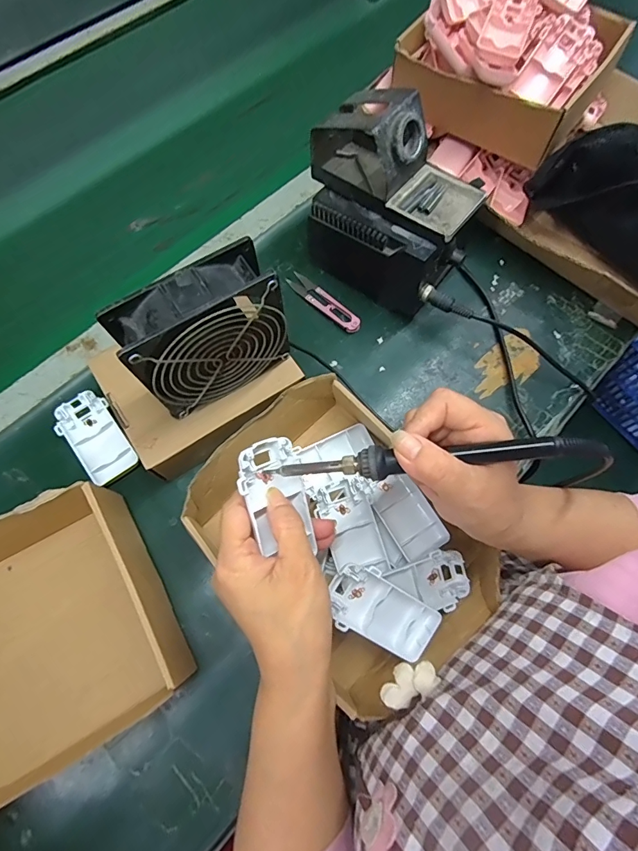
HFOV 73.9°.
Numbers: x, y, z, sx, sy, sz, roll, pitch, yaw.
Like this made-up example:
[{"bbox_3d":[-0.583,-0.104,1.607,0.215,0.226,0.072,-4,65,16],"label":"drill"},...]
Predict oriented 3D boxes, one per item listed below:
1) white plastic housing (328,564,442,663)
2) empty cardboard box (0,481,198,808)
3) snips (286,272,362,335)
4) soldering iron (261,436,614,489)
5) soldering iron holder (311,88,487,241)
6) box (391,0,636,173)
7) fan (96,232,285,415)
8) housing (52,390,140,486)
[{"bbox_3d":[0.051,0.148,0.332,0.089,0.014,0.048,35,77,-5],"label":"white plastic housing"},{"bbox_3d":[-0.234,0.169,0.329,0.208,0.077,0.176,-29,73,-12],"label":"empty cardboard box"},{"bbox_3d":[0.007,-0.143,0.483,0.103,0.011,0.024,42,74,13],"label":"snips"},{"bbox_3d":[0.071,0.027,0.270,0.207,0.020,0.027,-5,69,12],"label":"soldering iron"},{"bbox_3d":[0.075,-0.249,0.397,0.162,0.077,0.070,36,73,11],"label":"soldering iron holder"},{"bbox_3d":[0.225,-0.437,0.497,0.205,0.108,0.181,36,73,11],"label":"box"},{"bbox_3d":[-0.086,-0.069,0.336,0.119,0.113,0.046,-29,73,-11],"label":"fan"},{"bbox_3d":[-0.220,0.010,0.418,0.049,0.013,0.094,-39,75,-14],"label":"housing"}]

